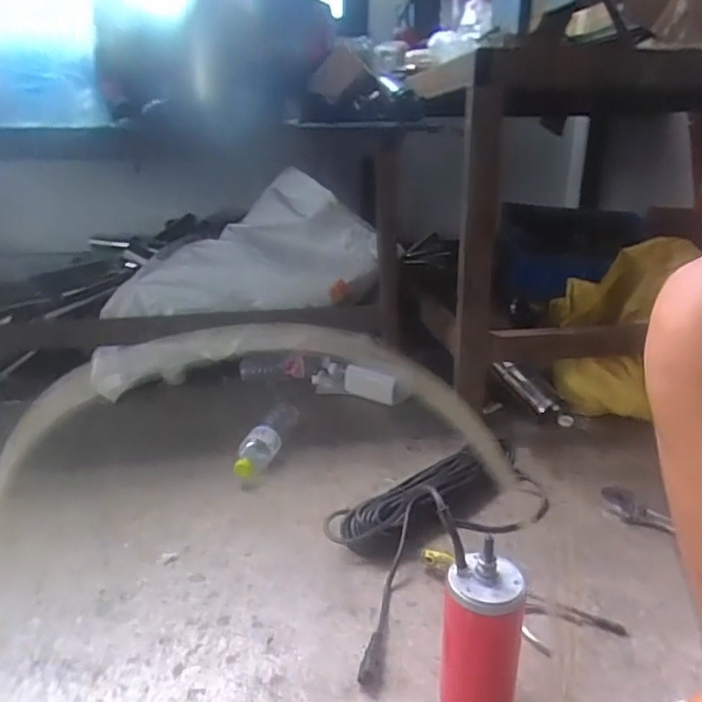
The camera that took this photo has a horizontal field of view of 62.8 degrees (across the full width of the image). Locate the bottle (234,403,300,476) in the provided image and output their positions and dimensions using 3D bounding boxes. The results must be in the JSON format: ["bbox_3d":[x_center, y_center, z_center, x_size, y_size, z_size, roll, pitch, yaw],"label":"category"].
[{"bbox_3d":[-0.162,0.168,1.093,0.059,0.074,0.193,5,20,14],"label":"bottle"}]

